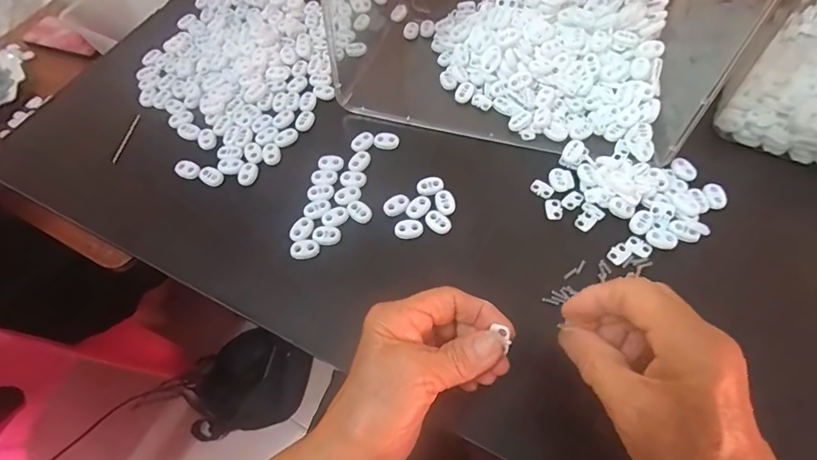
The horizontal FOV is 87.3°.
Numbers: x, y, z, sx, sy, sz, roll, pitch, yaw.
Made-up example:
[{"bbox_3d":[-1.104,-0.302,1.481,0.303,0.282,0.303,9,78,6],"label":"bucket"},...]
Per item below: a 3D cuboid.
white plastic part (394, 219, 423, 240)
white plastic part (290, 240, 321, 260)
[{"bbox_3d":[0.000,-0.001,0.347,0.023,0.008,0.016,-11,62,-3],"label":"white plastic part"},{"bbox_3d":[-0.082,0.015,0.342,0.023,0.009,0.013,-8,62,-1],"label":"white plastic part"}]

